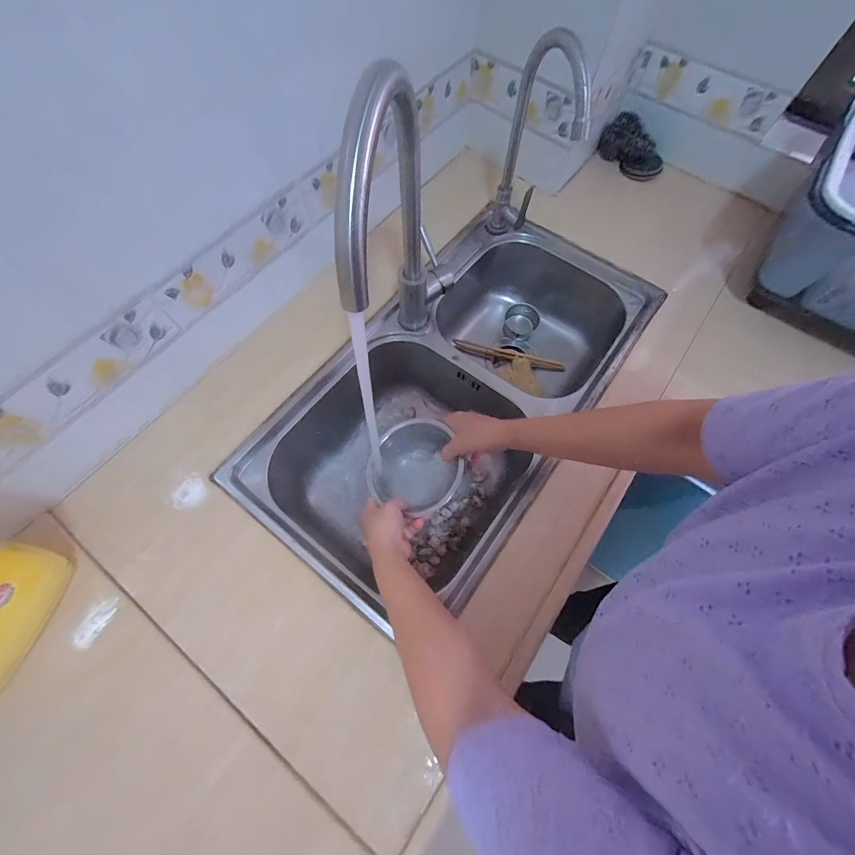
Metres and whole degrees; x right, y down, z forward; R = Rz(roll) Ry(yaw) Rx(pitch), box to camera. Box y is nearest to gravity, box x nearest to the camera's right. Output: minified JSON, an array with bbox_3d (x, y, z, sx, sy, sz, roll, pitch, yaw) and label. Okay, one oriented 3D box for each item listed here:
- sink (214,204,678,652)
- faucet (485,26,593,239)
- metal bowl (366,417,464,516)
[{"bbox_3d":[0.044,-0.054,0.669,0.373,0.191,0.697,37,71,13],"label":"sink"},{"bbox_3d":[0.155,-0.388,0.560,0.067,0.285,0.147,-2,68,-2],"label":"faucet"},{"bbox_3d":[-0.018,0.057,0.564,0.134,0.057,0.133,1,68,-1],"label":"metal bowl"}]

